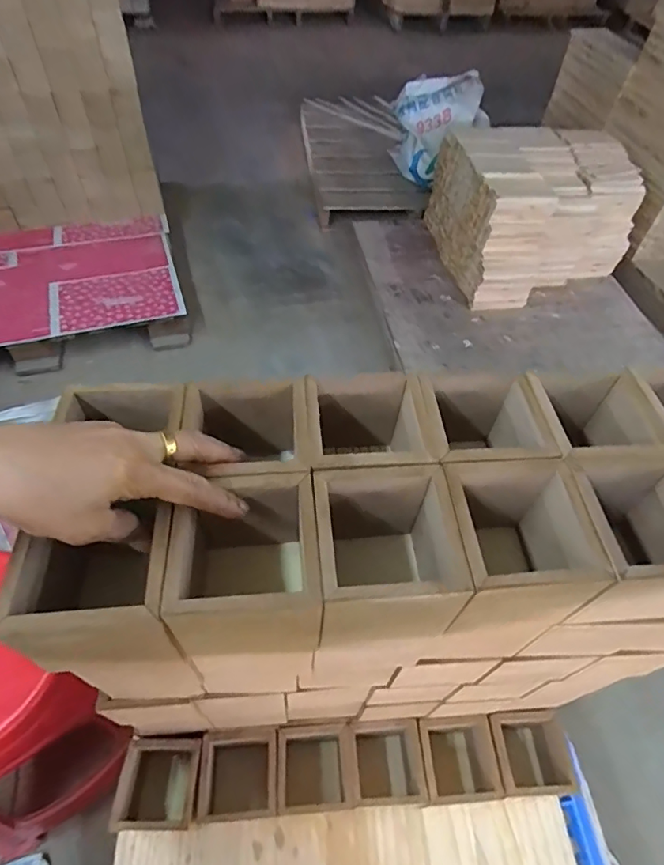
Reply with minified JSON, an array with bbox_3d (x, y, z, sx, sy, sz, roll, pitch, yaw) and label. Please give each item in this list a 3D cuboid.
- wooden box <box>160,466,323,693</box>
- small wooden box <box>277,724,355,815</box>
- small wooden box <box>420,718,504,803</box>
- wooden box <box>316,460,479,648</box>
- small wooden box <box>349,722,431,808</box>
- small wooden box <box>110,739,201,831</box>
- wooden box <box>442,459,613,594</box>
[{"bbox_3d":[-0.056,0.090,0.341,0.087,0.100,0.095,-3,53,-6],"label":"wooden box"},{"bbox_3d":[-0.022,0.432,0.641,0.090,0.086,0.094,-2,53,-4],"label":"small wooden box"},{"bbox_3d":[0.156,0.435,0.662,0.090,0.110,0.091,-1,53,-4],"label":"small wooden box"},{"bbox_3d":[0.033,0.085,0.347,0.087,0.087,0.089,-3,53,-5],"label":"wooden box"},{"bbox_3d":[0.065,0.427,0.648,0.090,0.091,0.083,-1,53,-4],"label":"small wooden box"},{"bbox_3d":[-0.205,0.436,0.624,0.089,0.084,0.085,1,52,-2],"label":"small wooden box"},{"bbox_3d":[0.122,0.080,0.358,0.086,0.088,0.088,-3,53,-5],"label":"wooden box"}]

